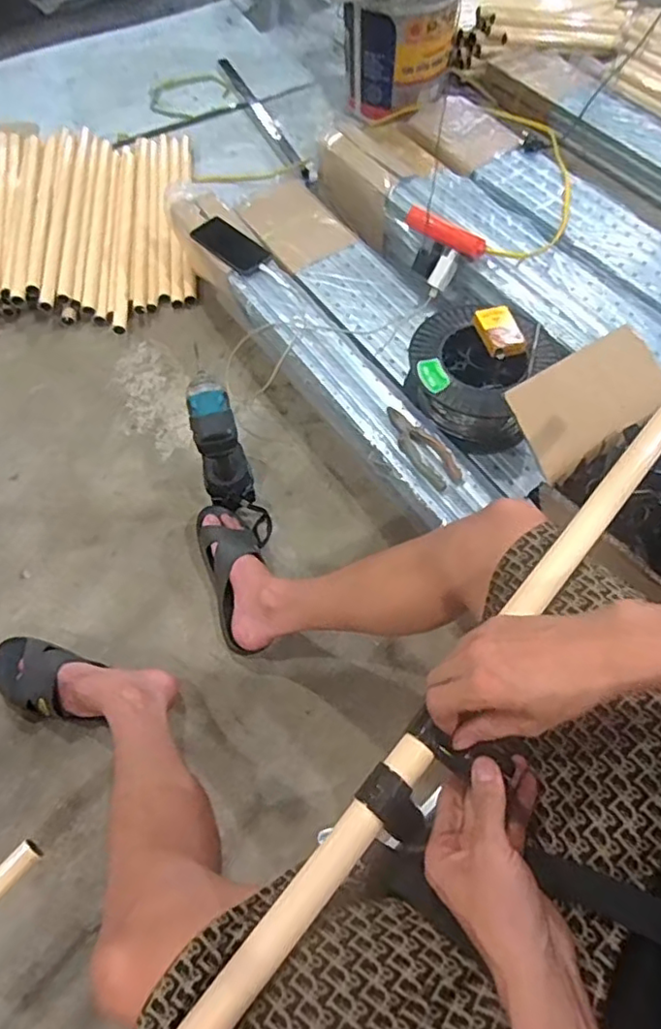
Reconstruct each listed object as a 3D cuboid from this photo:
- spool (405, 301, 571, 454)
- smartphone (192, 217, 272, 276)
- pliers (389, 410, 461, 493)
[{"bbox_3d":[0.246,-0.241,1.030,0.222,0.105,0.224,-1,62,1],"label":"spool"},{"bbox_3d":[-0.184,-0.507,1.148,0.161,0.010,0.076,39,73,16],"label":"smartphone"},{"bbox_3d":[0.139,-0.105,0.933,0.059,0.011,0.157,-28,65,-16],"label":"pliers"}]

